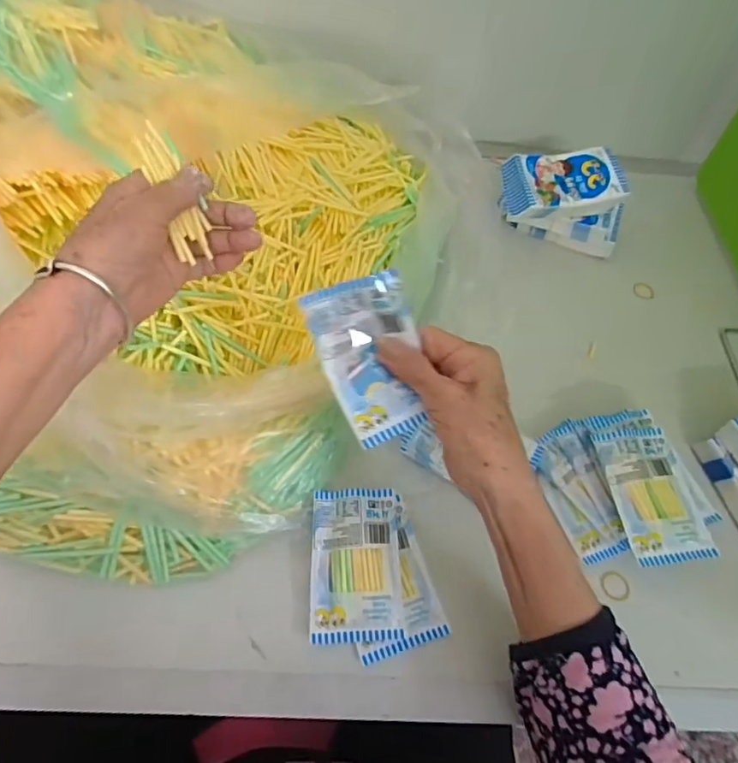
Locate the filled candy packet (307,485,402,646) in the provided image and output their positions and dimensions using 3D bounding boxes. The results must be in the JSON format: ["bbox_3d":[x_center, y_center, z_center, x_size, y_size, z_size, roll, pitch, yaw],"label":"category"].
[{"bbox_3d":[-0.010,0.133,0.395,0.063,0.019,0.105,0,59,-5],"label":"filled candy packet"}]

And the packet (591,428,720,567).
[{"bbox_3d":[0.222,0.086,0.419,0.061,0.009,0.106,-7,60,-8],"label":"packet"}]

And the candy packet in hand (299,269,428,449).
[{"bbox_3d":[0.002,-0.014,0.341,0.059,0.024,0.102,-21,96,-5],"label":"candy packet in hand"}]

